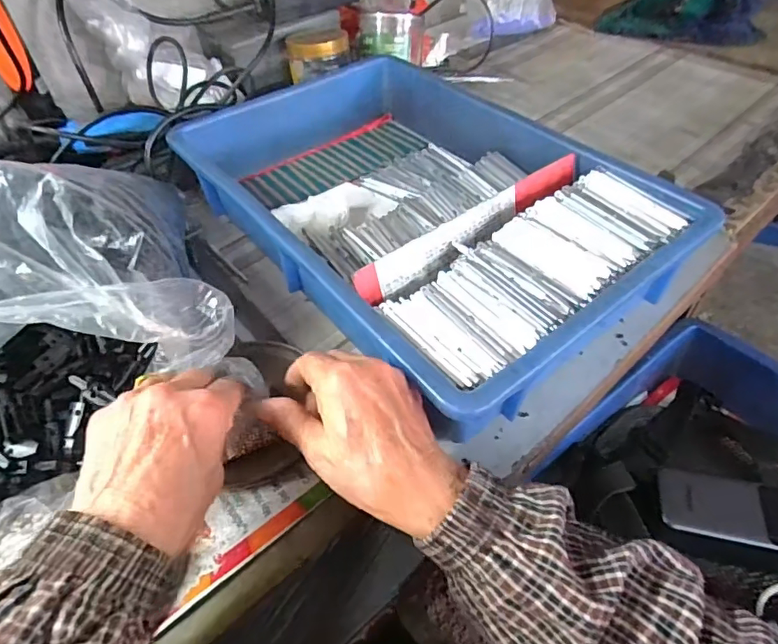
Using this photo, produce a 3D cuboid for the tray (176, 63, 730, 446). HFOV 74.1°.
[{"bbox_3d":[0.024,-0.117,0.490,0.298,0.084,0.429,-31,54,-23],"label":"tray"}]

